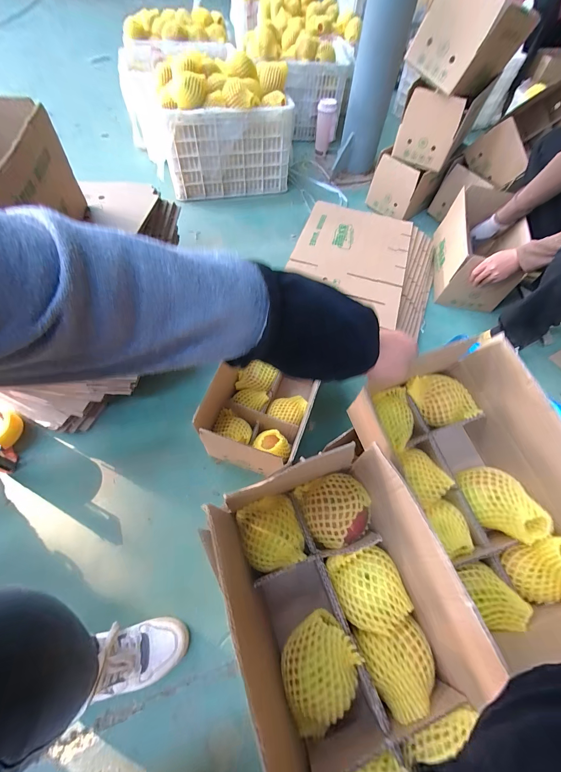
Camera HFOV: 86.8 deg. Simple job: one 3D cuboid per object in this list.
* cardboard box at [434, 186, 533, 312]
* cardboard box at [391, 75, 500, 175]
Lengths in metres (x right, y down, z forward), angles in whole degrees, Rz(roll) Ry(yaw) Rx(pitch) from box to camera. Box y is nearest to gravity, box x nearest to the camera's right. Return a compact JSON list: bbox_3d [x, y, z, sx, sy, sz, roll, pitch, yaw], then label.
[{"bbox_3d":[0.676,-0.463,1.013,0.225,0.174,0.390,14,61,5],"label":"cardboard box"},{"bbox_3d":[0.577,-0.960,1.083,0.204,0.199,0.230,38,65,17],"label":"cardboard box"}]

